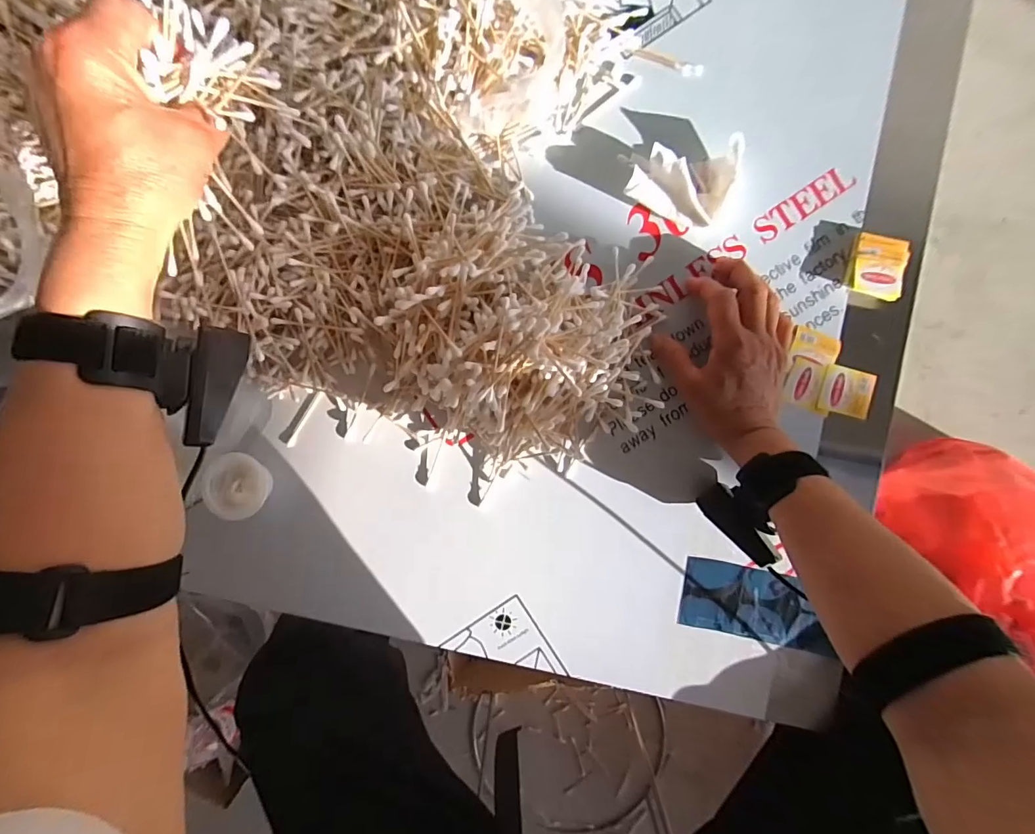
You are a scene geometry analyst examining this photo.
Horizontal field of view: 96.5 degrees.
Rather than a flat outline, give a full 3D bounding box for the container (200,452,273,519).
[{"bbox_3d":[-0.239,0.058,0.400,0.049,0.029,0.053,0,90,1],"label":"container"}]

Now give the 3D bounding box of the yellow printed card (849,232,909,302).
[{"bbox_3d":[0.309,-0.130,0.397,0.041,0.022,0.059,9,90,1],"label":"yellow printed card"}]

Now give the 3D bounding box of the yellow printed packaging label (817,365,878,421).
[{"bbox_3d":[0.286,-0.022,0.400,0.040,0.008,0.039,14,93,10],"label":"yellow printed packaging label"}]

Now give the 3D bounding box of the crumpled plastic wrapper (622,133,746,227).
[{"bbox_3d":[0.139,-0.202,0.391,0.086,0.035,0.069,14,90,1],"label":"crumpled plastic wrapper"}]

